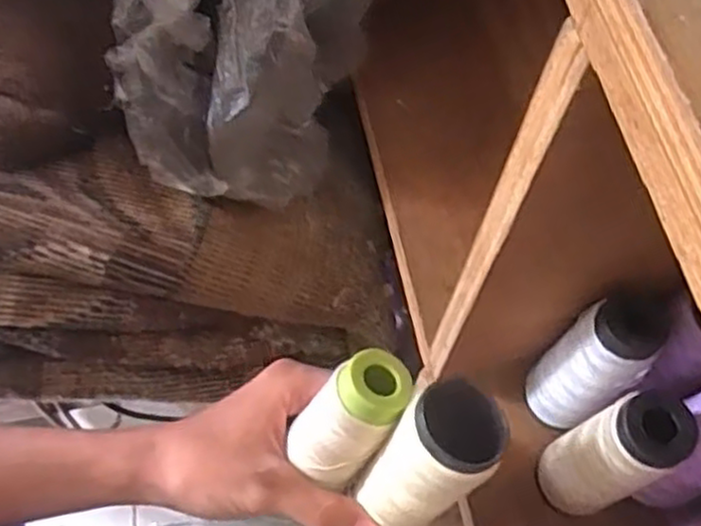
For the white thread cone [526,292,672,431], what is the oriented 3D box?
[{"bbox_3d":[0.118,0.051,0.364,0.030,0.106,0.036,-30,68,-17],"label":"white thread cone"}]

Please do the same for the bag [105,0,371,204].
[{"bbox_3d":[-0.073,-0.143,0.447,0.123,0.210,0.153,36,67,14],"label":"bag"}]

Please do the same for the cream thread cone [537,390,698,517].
[{"bbox_3d":[0.119,0.091,0.344,0.032,0.112,0.036,-22,66,-14],"label":"cream thread cone"}]

